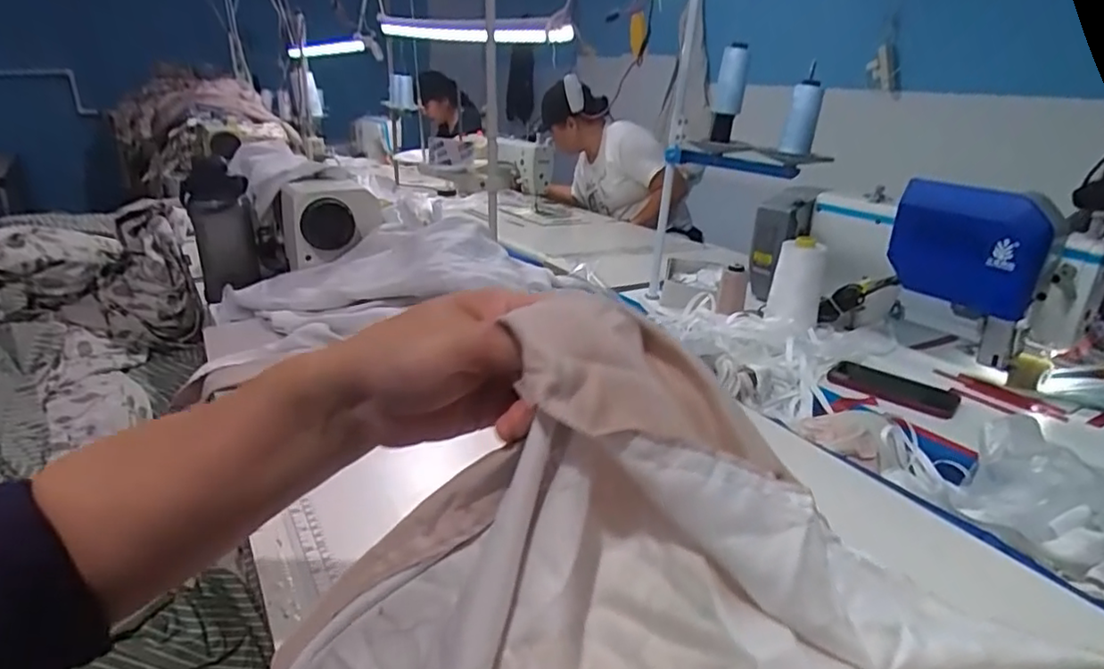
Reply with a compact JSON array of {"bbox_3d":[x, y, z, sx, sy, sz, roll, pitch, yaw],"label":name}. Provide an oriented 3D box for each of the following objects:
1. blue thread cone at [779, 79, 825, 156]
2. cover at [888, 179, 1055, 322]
[{"bbox_3d":[0.377,-0.327,0.927,0.046,0.103,0.049,11,23,20],"label":"blue thread cone"},{"bbox_3d":[0.586,-0.122,0.873,0.047,0.162,0.191,-13,27,-34],"label":"cover"}]

